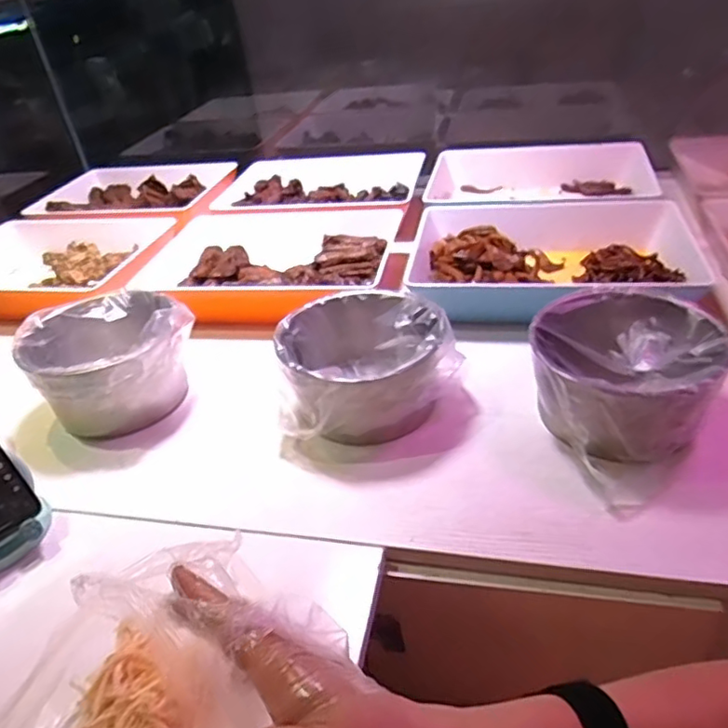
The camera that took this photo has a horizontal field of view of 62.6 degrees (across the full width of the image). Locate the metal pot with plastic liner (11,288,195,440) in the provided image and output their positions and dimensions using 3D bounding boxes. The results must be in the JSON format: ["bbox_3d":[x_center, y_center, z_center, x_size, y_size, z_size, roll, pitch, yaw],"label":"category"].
[{"bbox_3d":[-0.286,-0.007,0.687,0.163,0.114,0.182,-32,42,-30],"label":"metal pot with plastic liner"}]

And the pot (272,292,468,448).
[{"bbox_3d":[0.002,-0.003,0.642,0.178,0.090,0.176,-5,35,4],"label":"pot"}]

